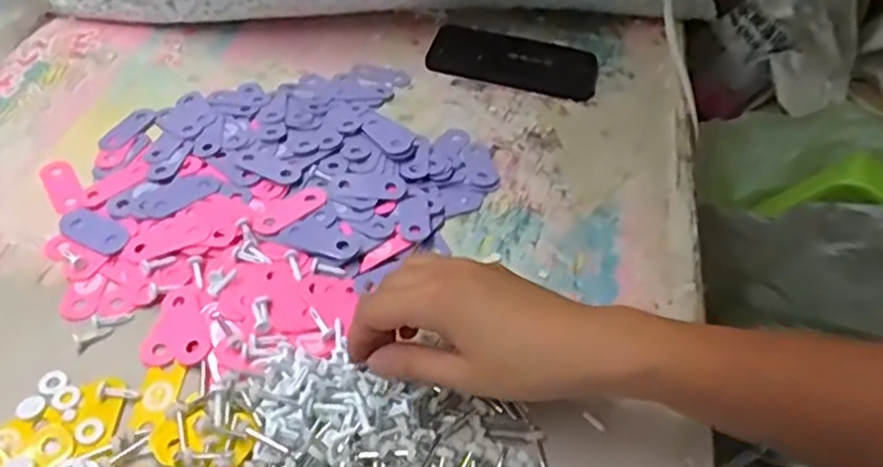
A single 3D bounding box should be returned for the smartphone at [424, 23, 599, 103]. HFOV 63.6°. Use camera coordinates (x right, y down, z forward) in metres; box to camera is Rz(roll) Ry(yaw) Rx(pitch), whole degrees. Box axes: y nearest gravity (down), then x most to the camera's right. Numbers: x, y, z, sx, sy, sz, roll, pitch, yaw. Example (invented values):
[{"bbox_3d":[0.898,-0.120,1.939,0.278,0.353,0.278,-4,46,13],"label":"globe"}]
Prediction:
[{"bbox_3d":[0.073,-0.177,0.714,0.166,0.012,0.083,15,47,7],"label":"smartphone"}]

